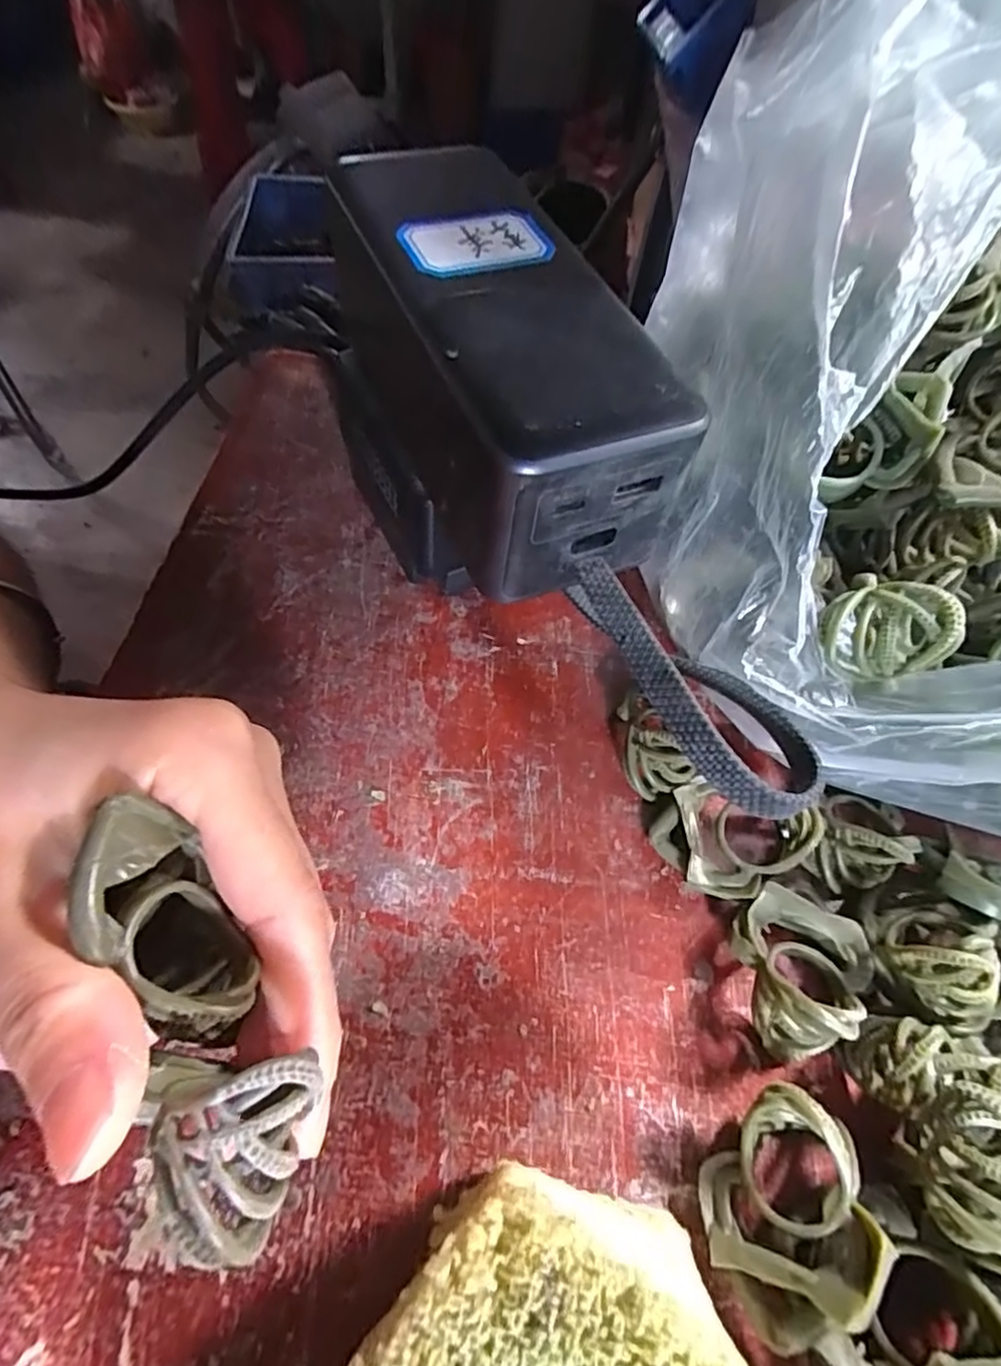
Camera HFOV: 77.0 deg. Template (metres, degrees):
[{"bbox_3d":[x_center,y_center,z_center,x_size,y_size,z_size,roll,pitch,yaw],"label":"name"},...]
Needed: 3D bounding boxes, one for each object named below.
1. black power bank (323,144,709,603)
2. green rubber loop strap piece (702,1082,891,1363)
[{"bbox_3d":[-0.005,-0.087,0.169,0.050,0.056,0.123,-22,64,-16],"label":"black power bank"},{"bbox_3d":[0.061,0.114,0.136,0.029,0.028,0.041,31,61,14],"label":"green rubber loop strap piece"}]

